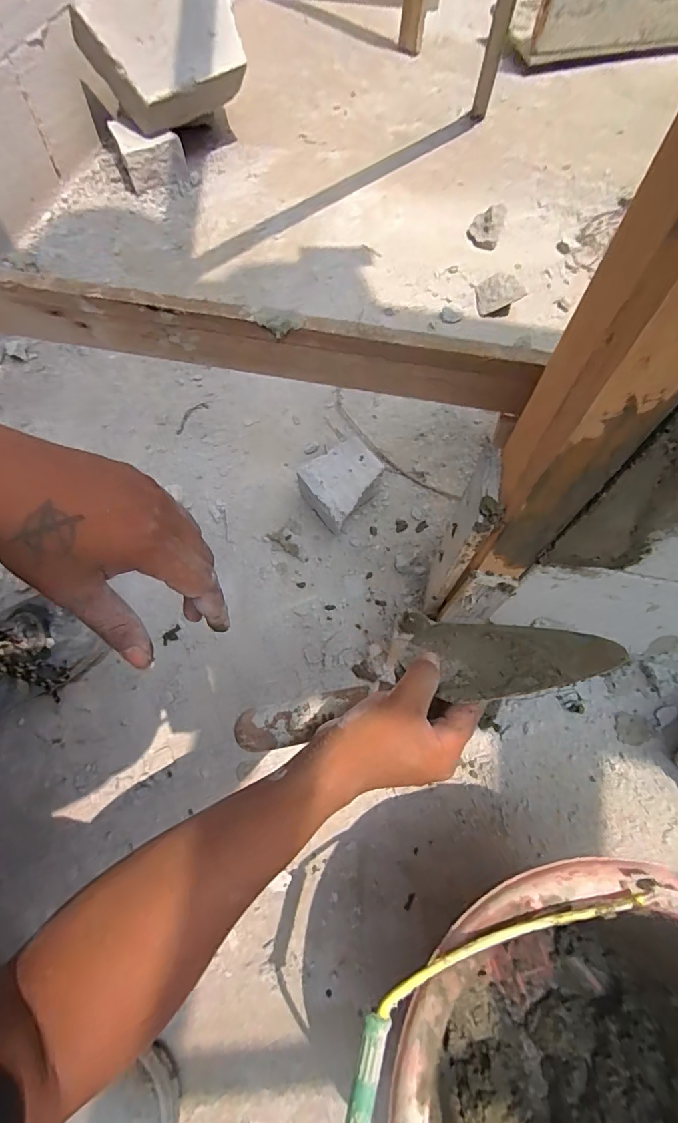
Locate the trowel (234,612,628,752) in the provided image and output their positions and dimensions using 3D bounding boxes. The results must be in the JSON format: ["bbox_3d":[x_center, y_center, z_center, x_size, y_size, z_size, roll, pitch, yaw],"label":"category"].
[{"bbox_3d":[0.062,0.100,0.357,0.284,0.055,0.087,-24,40,-3],"label":"trowel"}]

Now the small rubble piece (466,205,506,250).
[{"bbox_3d":[0.284,-0.645,0.911,0.063,0.044,0.073,20,65,7],"label":"small rubble piece"}]

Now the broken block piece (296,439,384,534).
[{"bbox_3d":[0.006,-0.097,0.624,0.101,0.065,0.089,-39,71,-19],"label":"broken block piece"}]

